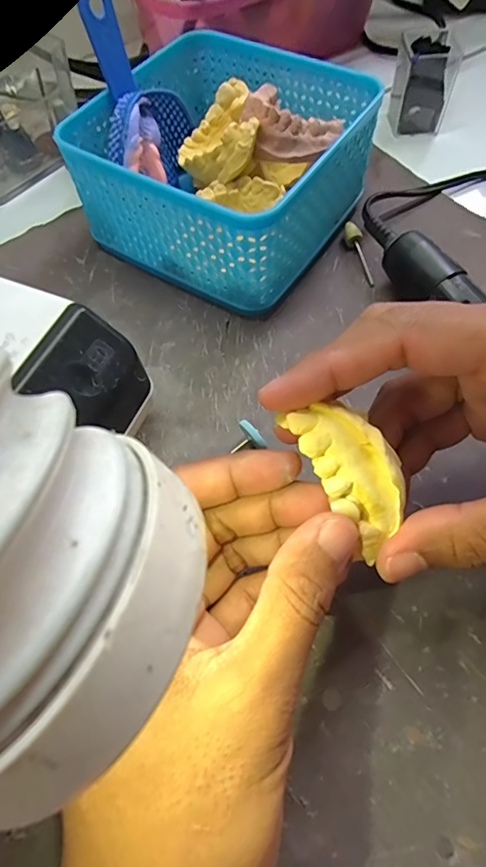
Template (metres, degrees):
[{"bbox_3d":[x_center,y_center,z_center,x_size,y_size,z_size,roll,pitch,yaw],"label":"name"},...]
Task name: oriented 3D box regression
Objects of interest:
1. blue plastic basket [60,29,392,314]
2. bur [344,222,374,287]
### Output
[{"bbox_3d":[-0.011,-0.151,0.267,0.139,0.063,0.134,27,66,16],"label":"blue plastic basket"},{"bbox_3d":[0.066,-0.104,0.269,0.009,0.009,0.044,-7,62,-1],"label":"bur"}]

